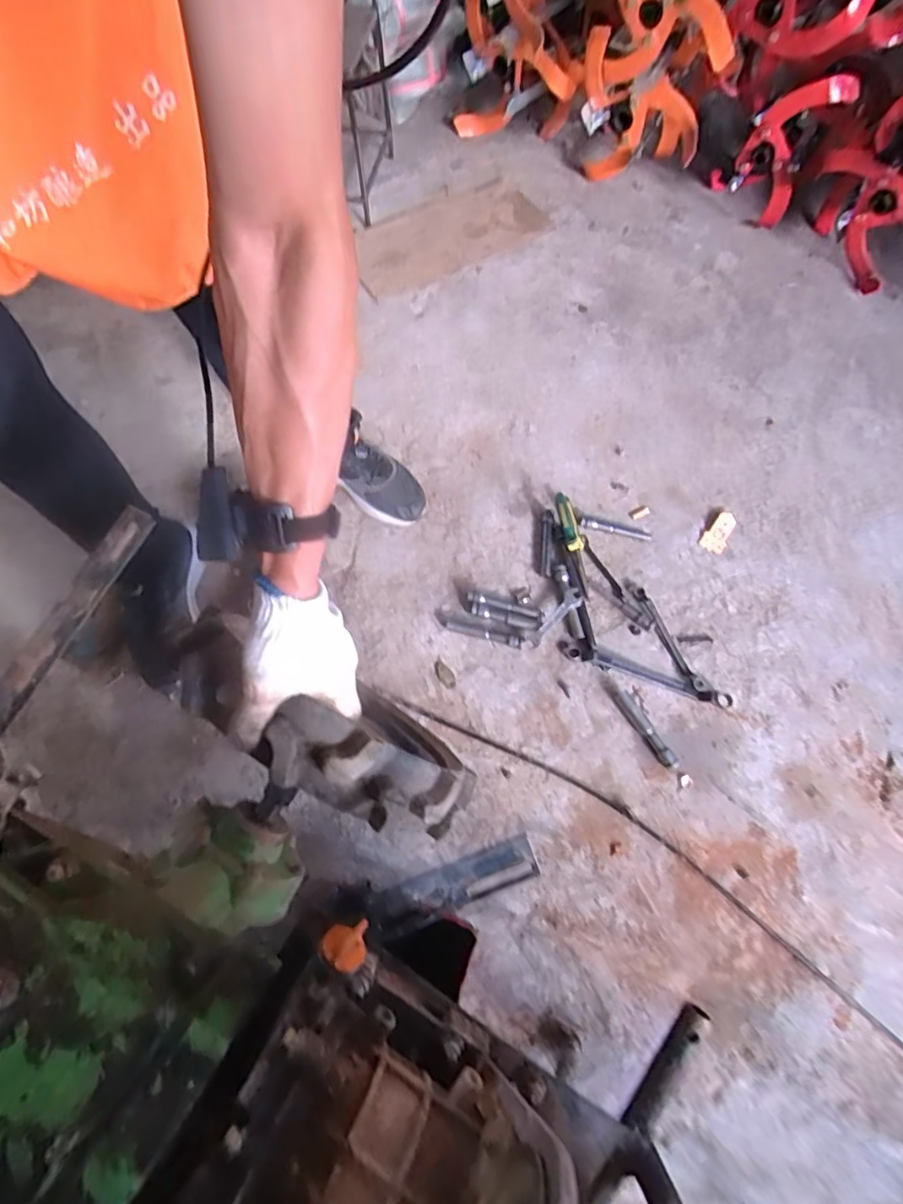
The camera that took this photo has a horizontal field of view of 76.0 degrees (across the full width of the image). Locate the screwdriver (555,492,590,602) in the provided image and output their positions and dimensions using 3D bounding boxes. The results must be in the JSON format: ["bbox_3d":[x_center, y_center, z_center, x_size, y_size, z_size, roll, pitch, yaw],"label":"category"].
[{"bbox_3d":[0.205,-0.101,0.966,0.029,0.026,0.195,-9,70,-2],"label":"screwdriver"}]

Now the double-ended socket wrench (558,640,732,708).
[{"bbox_3d":[0.298,0.108,0.898,0.265,0.009,0.033,18,71,7],"label":"double-ended socket wrench"}]

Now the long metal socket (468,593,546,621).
[{"bbox_3d":[0.087,0.007,0.942,0.126,0.015,0.020,17,71,7],"label":"long metal socket"}]

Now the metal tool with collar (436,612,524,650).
[{"bbox_3d":[0.043,0.046,0.924,0.143,0.023,0.024,18,71,7],"label":"metal tool with collar"}]

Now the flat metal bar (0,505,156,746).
[{"bbox_3d":[-0.310,0.043,0.434,0.034,0.012,0.261,34,83,3],"label":"flat metal bar"}]

